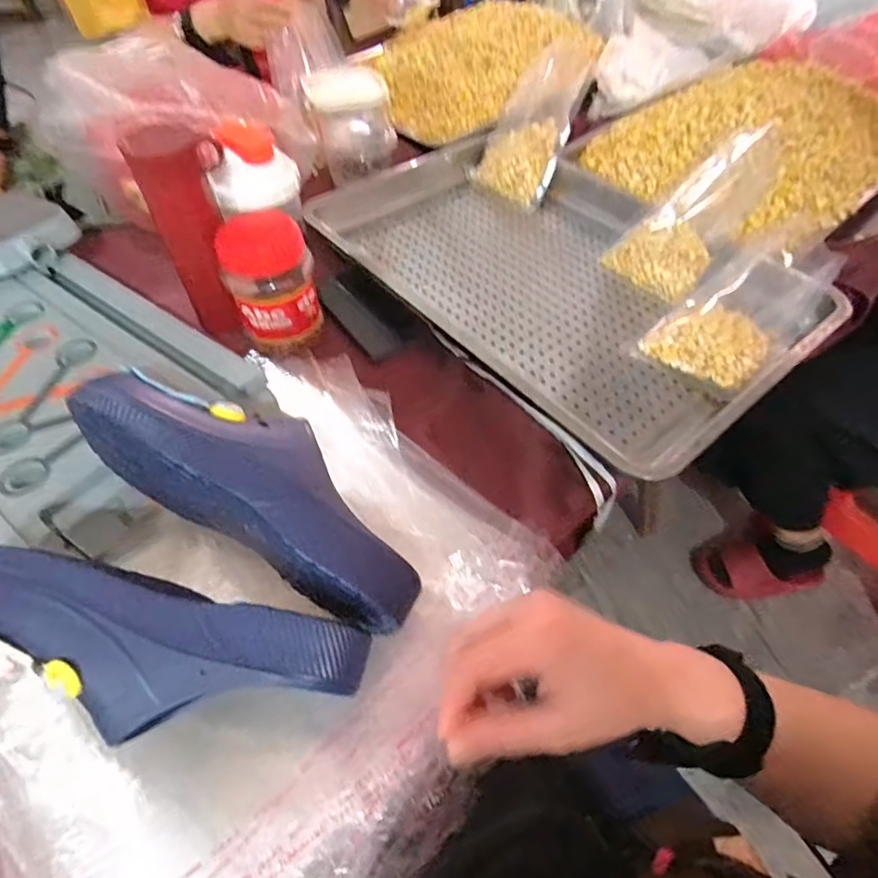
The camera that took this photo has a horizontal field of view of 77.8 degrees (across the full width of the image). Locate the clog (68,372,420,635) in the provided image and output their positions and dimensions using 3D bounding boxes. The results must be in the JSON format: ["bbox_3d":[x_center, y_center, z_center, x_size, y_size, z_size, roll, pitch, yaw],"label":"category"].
[{"bbox_3d":[-0.128,0.037,0.398,0.262,0.089,0.100,36,62,0],"label":"clog"}]

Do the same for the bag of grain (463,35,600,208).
[{"bbox_3d":[0.147,-0.499,0.862,0.135,0.055,0.260,22,88,18],"label":"bag of grain"}]

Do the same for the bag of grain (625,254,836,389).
[{"bbox_3d":[0.348,-0.145,0.632,0.215,0.046,0.129,-35,60,-23],"label":"bag of grain"}]

